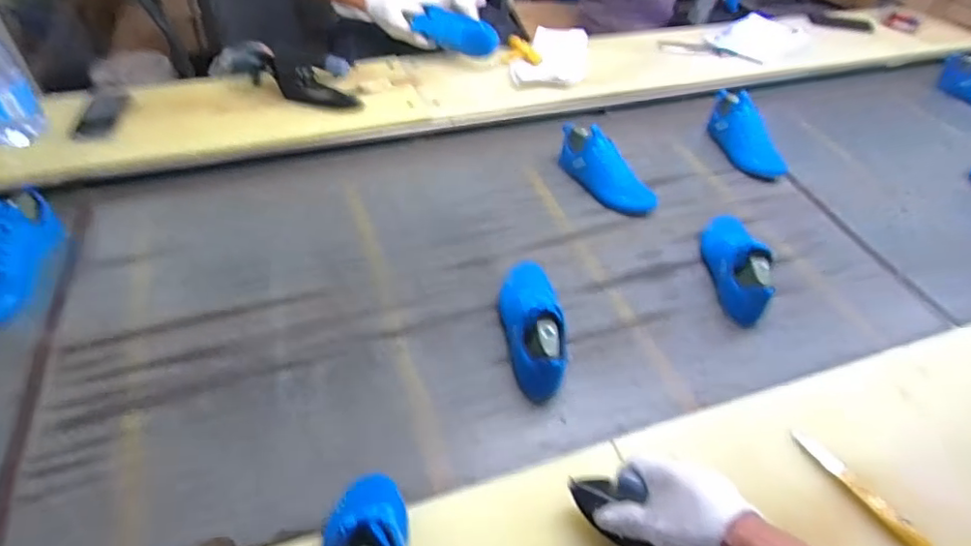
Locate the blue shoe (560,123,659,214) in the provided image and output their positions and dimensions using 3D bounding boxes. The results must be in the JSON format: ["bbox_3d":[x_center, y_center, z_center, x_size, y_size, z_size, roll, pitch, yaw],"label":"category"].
[{"bbox_3d":[0.227,-0.208,1.118,0.086,0.078,0.252,-26,53,-26],"label":"blue shoe"}]

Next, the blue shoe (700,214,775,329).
[{"bbox_3d":[0.403,-0.037,0.925,0.077,0.090,0.241,8,46,4],"label":"blue shoe"}]

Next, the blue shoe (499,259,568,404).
[{"bbox_3d":[0.066,0.057,0.807,0.078,0.087,0.239,0,46,-4],"label":"blue shoe"}]

